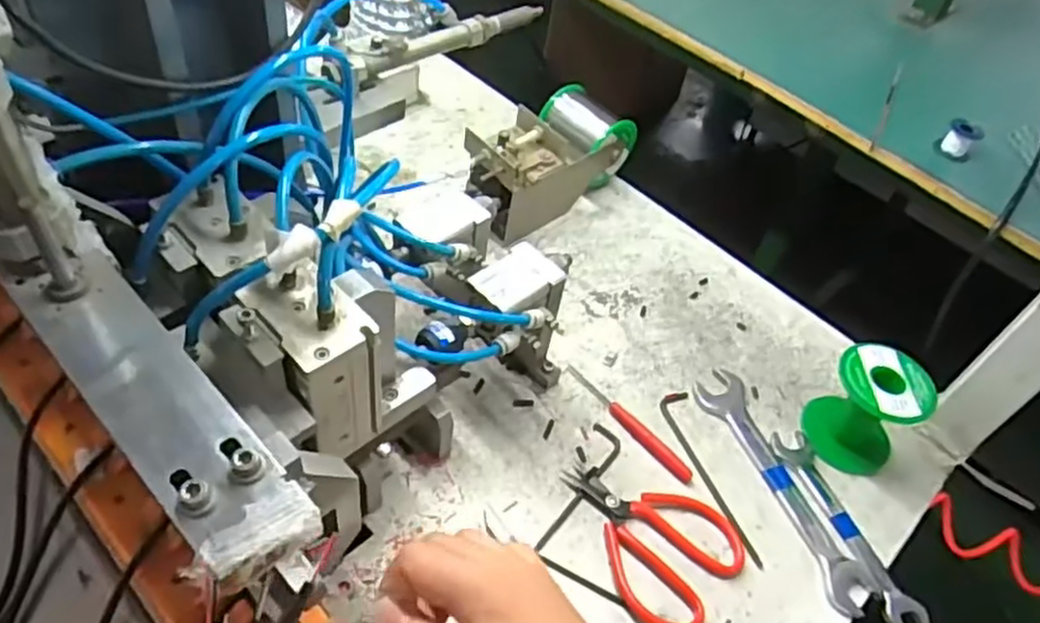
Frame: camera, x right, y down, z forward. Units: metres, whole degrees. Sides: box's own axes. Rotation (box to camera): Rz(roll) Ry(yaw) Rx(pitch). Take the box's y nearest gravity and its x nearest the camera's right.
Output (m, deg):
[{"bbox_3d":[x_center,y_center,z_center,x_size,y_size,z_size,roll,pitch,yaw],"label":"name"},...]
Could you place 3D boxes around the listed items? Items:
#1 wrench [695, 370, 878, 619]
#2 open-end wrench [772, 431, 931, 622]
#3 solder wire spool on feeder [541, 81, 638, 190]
[{"bbox_3d":[0.191,0.124,0.540,0.041,0.013,0.191,-14,53,-21],"label":"wrench"},{"bbox_3d":[0.231,0.153,0.524,0.031,0.010,0.152,-10,52,-19],"label":"open-end wrench"},{"bbox_3d":[0.063,-0.166,0.717,0.063,0.070,0.084,-31,60,-31],"label":"solder wire spool on feeder"}]

